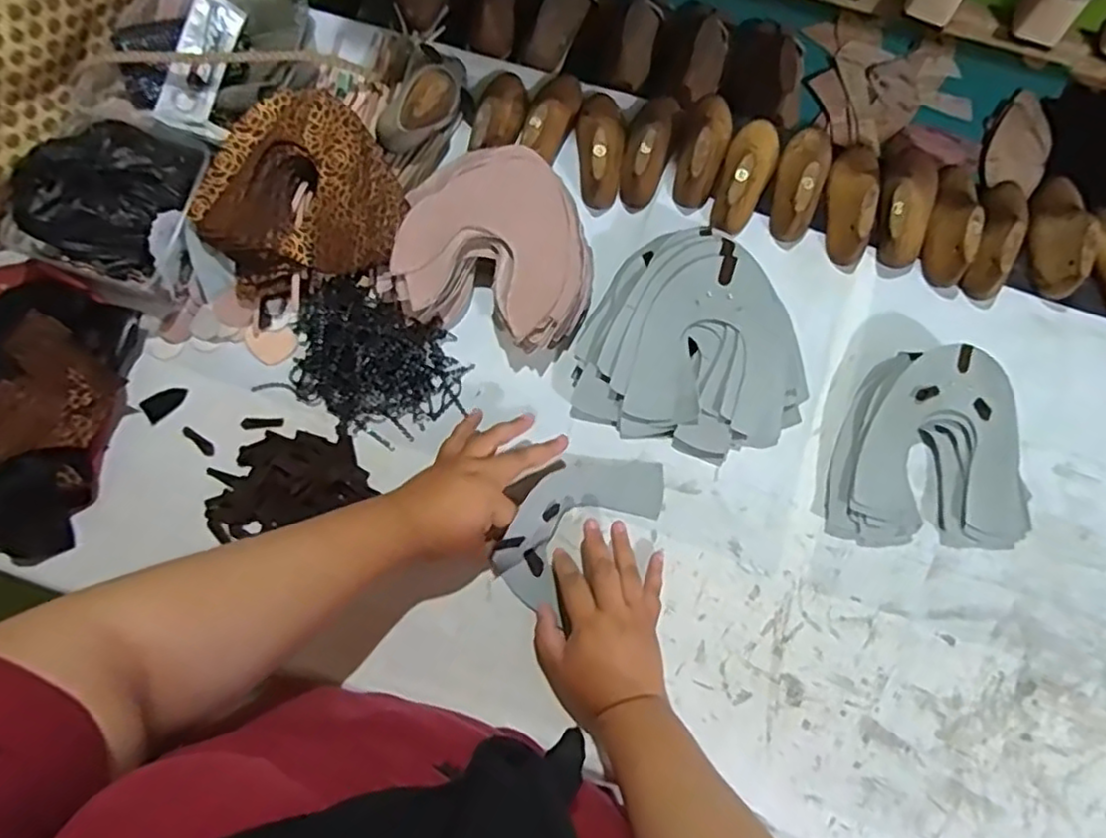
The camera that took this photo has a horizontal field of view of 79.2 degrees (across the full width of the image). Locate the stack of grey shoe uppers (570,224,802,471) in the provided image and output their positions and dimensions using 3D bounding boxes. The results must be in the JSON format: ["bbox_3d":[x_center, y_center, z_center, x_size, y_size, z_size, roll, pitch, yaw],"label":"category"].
[{"bbox_3d":[0.143,-0.069,0.645,0.219,0.056,0.212,26,75,8],"label":"stack of grey shoe uppers"}]

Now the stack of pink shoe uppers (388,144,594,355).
[{"bbox_3d":[-0.054,-0.171,0.672,0.185,0.065,0.192,8,74,3],"label":"stack of pink shoe uppers"}]

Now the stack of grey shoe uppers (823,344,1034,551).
[{"bbox_3d":[0.350,0.025,0.623,0.186,0.048,0.180,1,74,1],"label":"stack of grey shoe uppers"}]

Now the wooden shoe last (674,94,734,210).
[{"bbox_3d":[0.164,-0.299,0.717,0.050,0.054,0.142,16,74,5],"label":"wooden shoe last"}]

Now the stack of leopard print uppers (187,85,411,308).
[{"bbox_3d":[-0.247,-0.212,0.640,0.188,0.043,0.185,-33,76,-9],"label":"stack of leopard print uppers"}]

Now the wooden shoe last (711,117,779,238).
[{"bbox_3d":[0.203,-0.259,0.702,0.051,0.054,0.149,25,75,7],"label":"wooden shoe last"}]

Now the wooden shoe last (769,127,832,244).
[{"bbox_3d":[0.265,-0.255,0.704,0.049,0.062,0.127,21,75,6],"label":"wooden shoe last"}]

